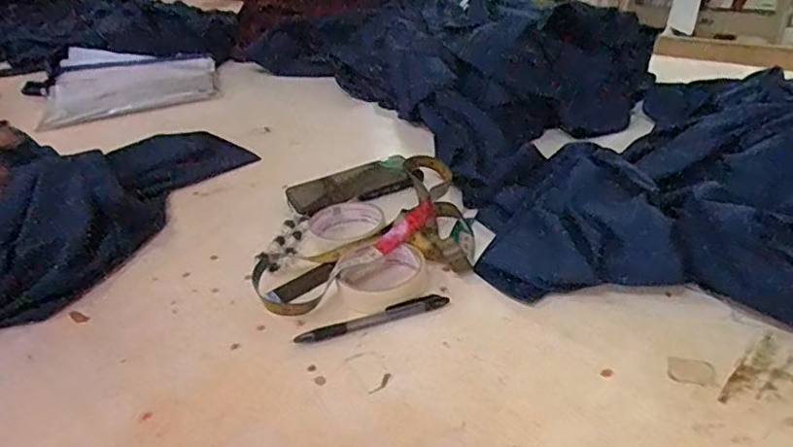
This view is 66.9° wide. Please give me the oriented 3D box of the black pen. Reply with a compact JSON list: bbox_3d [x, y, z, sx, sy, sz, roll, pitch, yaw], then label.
[{"bbox_3d":[-0.021,0.083,0.530,0.137,0.007,0.019,-13,31,-11],"label":"black pen"}]

